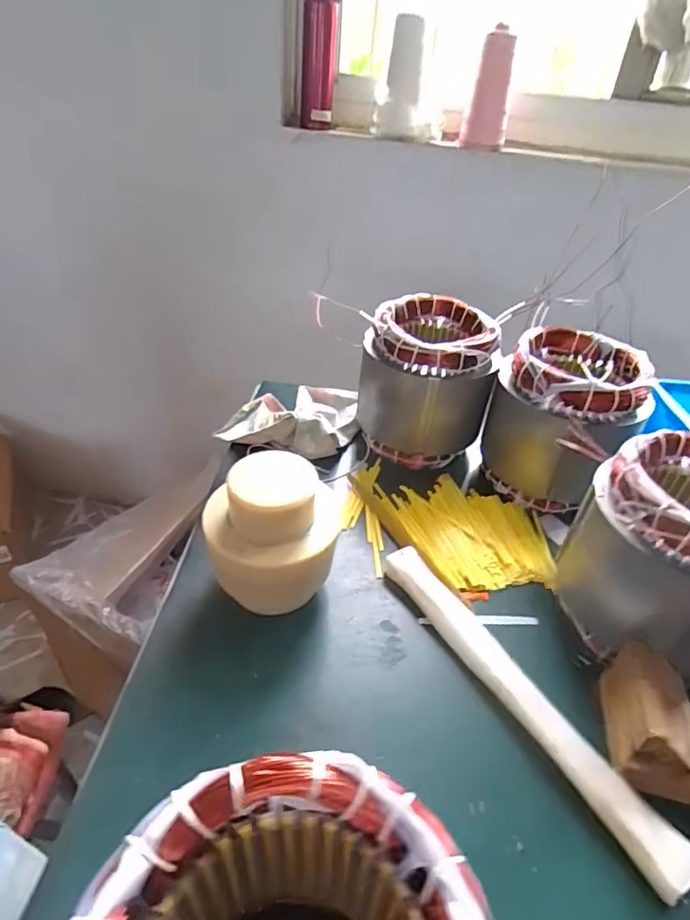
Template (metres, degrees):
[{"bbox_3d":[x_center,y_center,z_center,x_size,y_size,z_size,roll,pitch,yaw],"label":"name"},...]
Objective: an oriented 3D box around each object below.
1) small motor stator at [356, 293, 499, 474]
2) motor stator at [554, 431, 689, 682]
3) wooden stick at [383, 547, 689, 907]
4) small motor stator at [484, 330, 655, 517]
[{"bbox_3d":[0.097,-0.098,0.651,0.148,0.157,0.138,5,37,0],"label":"small motor stator"},{"bbox_3d":[0.277,0.082,0.445,0.138,0.159,0.139,4,38,-3],"label":"motor stator"},{"bbox_3d":[0.132,0.180,0.428,0.032,0.028,0.299,-18,43,-27],"label":"wooden stick"},{"bbox_3d":[0.243,-0.046,0.603,0.154,0.157,0.145,17,39,15],"label":"small motor stator"}]

